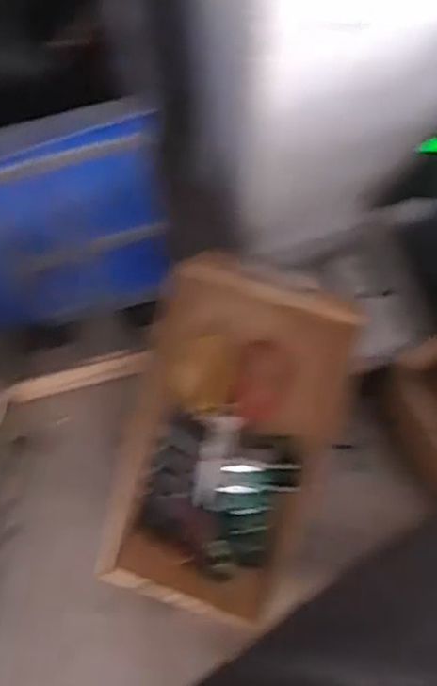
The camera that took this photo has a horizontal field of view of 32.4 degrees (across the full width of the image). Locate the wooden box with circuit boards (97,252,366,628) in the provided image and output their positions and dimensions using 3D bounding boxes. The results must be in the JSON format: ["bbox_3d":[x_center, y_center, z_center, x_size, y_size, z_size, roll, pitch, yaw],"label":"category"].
[{"bbox_3d":[0.010,0.114,0.915,0.225,0.081,0.418,15,100,-1],"label":"wooden box with circuit boards"}]

